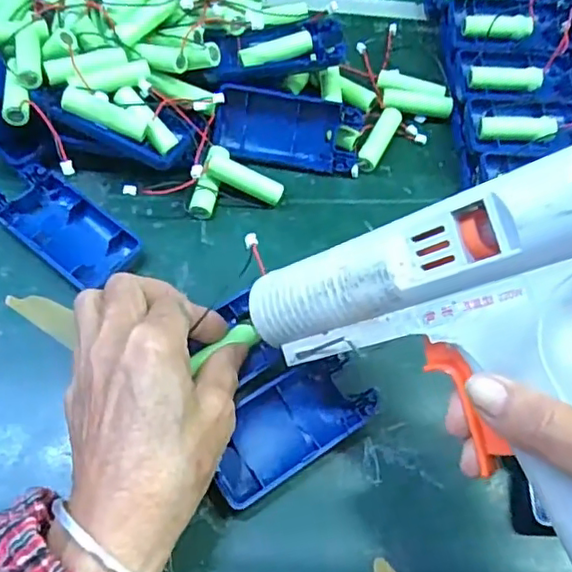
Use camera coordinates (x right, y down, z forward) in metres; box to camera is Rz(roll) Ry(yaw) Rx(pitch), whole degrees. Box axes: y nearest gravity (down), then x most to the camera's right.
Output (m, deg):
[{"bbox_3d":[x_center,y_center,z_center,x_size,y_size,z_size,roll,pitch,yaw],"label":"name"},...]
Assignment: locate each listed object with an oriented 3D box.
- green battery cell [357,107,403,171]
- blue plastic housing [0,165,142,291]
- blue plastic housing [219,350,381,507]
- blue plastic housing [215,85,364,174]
[{"bbox_3d":[0.064,-0.100,0.416,0.014,0.013,0.052,26,64,10],"label":"green battery cell"},{"bbox_3d":[-0.130,-0.034,0.360,0.089,0.014,0.045,36,66,14],"label":"blue plastic housing"},{"bbox_3d":[0.001,0.072,0.319,0.091,0.012,0.046,-31,69,-18],"label":"blue plastic housing"},{"bbox_3d":[0.001,-0.104,0.403,0.092,0.047,0.021,8,22,4],"label":"blue plastic housing"}]

